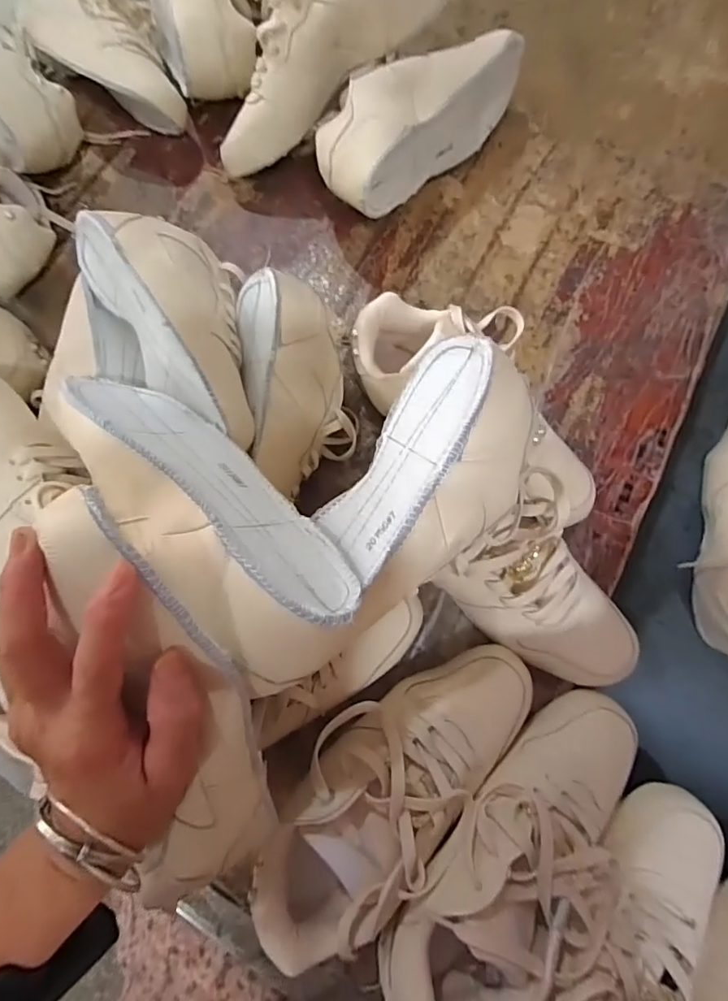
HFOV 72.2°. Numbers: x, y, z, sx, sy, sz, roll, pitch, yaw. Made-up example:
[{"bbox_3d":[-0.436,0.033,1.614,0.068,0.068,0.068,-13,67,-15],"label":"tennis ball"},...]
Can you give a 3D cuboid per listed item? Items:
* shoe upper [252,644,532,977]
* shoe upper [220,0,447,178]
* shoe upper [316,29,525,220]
[{"bbox_3d":[0.019,0.197,0.351,0.109,0.064,0.246,41,81,13],"label":"shoe upper"},{"bbox_3d":[-0.051,-0.411,0.461,0.248,0.101,0.070,-31,75,24],"label":"shoe upper"},{"bbox_3d":[0.054,-0.372,0.495,0.077,0.095,0.246,42,80,11],"label":"shoe upper"}]

